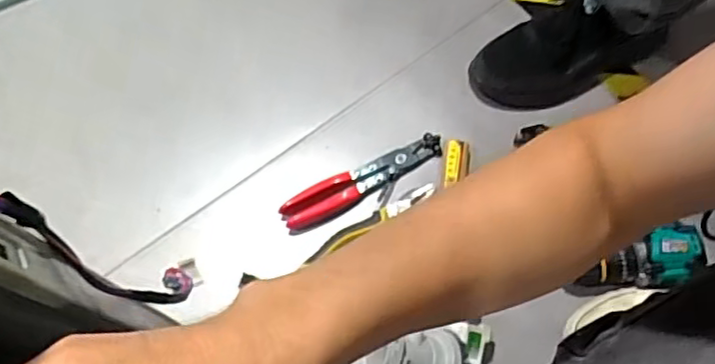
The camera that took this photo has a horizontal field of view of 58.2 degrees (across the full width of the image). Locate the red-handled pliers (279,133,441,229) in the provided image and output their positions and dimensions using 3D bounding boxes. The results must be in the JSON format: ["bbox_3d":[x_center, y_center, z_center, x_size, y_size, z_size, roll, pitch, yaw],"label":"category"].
[{"bbox_3d":[0.009,-0.005,0.797,0.213,0.012,0.043,-28,71,-10],"label":"red-handled pliers"}]

